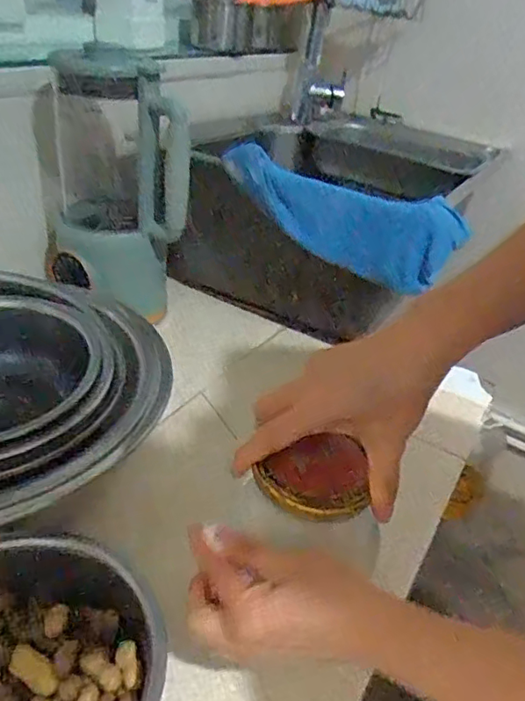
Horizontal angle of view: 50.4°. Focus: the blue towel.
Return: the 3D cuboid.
[{"bbox_3d":[0.106,-0.176,0.734,0.324,0.125,0.025,19,30,-14],"label":"blue towel"}]

